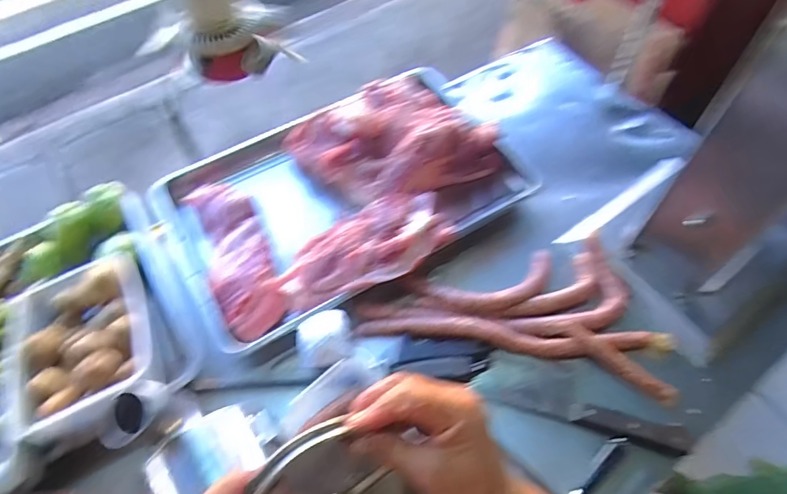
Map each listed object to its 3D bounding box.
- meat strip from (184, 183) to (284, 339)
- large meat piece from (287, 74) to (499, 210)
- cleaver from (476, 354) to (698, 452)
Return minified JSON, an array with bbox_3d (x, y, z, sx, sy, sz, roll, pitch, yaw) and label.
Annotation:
[{"bbox_3d":[-0.256,0.007,0.765,0.109,0.050,0.307,-22,59,-14],"label":"meat strip"},{"bbox_3d":[-0.001,-0.188,0.848,0.305,0.097,0.260,-31,62,-18],"label":"large meat piece"},{"bbox_3d":[0.257,0.205,0.640,0.275,0.029,0.073,16,58,11],"label":"cleaver"}]

